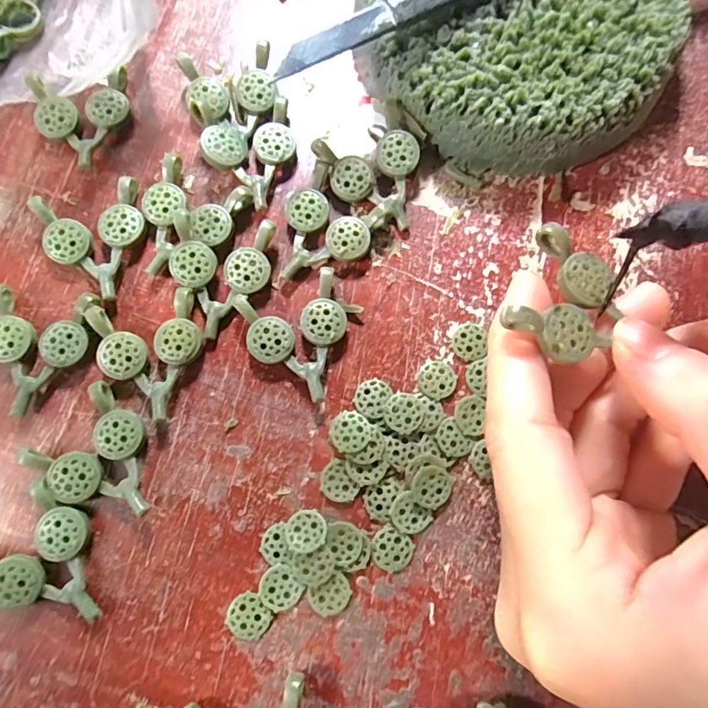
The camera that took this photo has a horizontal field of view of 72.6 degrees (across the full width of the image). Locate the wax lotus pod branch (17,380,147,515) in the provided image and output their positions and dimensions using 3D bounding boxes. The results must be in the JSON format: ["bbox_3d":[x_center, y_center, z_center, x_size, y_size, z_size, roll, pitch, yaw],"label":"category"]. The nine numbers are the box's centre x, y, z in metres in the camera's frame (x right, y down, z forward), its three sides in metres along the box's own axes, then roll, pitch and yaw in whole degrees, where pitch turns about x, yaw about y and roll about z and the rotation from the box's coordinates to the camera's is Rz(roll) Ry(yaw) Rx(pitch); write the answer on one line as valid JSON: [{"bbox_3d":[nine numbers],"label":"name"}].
[{"bbox_3d":[-0.071,0.031,0.137,0.029,0.008,0.037,-44,83,-9],"label":"wax lotus pod branch"}]

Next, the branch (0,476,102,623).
[{"bbox_3d":[-0.083,0.056,0.131,0.037,0.010,0.028,34,79,5],"label":"branch"}]

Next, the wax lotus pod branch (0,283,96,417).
[{"bbox_3d":[-0.094,-0.001,0.144,0.030,0.006,0.037,2,78,-1],"label":"wax lotus pod branch"}]

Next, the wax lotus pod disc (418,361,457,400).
[{"bbox_3d":[0.025,0.008,0.144,0.011,0.004,0.012,0,78,-2],"label":"wax lotus pod disc"}]

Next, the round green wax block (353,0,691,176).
[{"bbox_3d":[0.053,-0.110,0.158,0.096,0.026,0.097,0,78,-2],"label":"round green wax block"}]

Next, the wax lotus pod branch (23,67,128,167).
[{"bbox_3d":[-0.088,-0.078,0.159,0.030,0.008,0.032,-18,81,-5],"label":"wax lotus pod branch"}]

